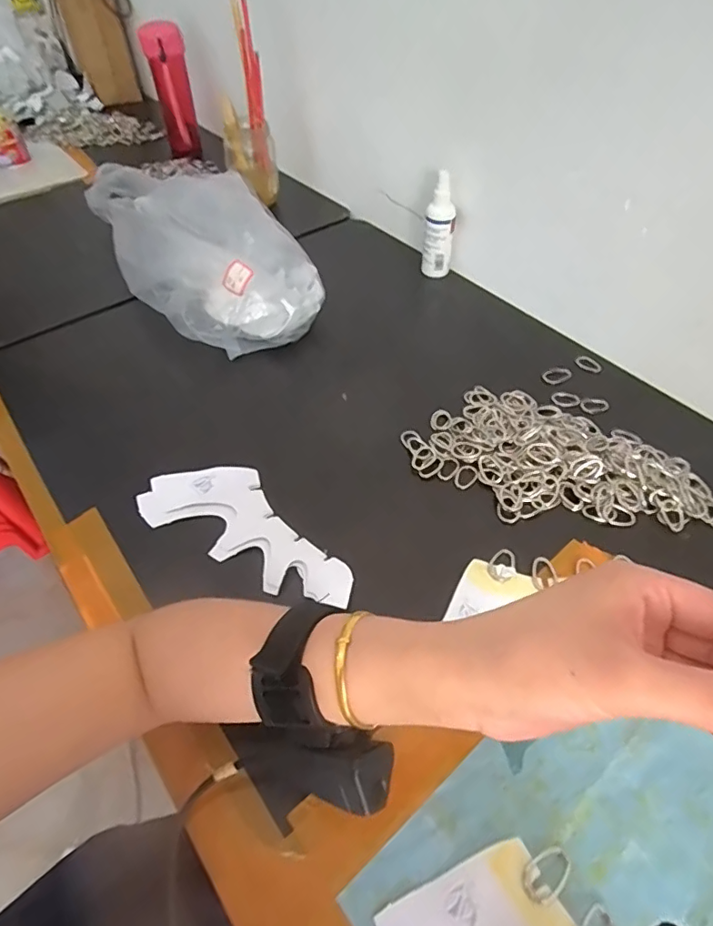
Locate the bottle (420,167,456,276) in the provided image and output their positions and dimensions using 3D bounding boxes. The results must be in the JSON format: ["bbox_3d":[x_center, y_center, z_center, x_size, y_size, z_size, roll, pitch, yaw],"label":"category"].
[{"bbox_3d":[0.110,-0.307,0.682,0.036,0.129,0.033,14,52,12],"label":"bottle"}]

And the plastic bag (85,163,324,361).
[{"bbox_3d":[-0.182,-0.255,0.644,0.288,0.106,0.177,35,59,26],"label":"plastic bag"}]

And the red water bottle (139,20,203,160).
[{"bbox_3d":[-0.334,-0.670,0.944,0.070,0.194,0.059,-14,51,-11],"label":"red water bottle"}]

